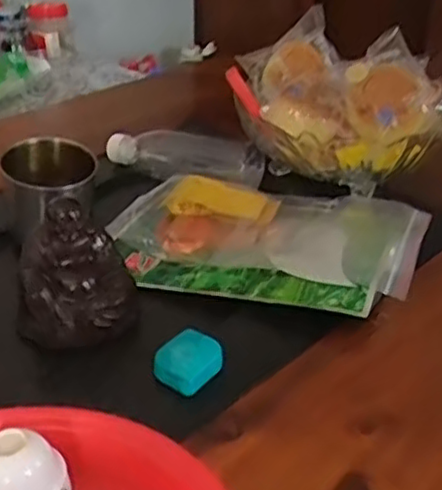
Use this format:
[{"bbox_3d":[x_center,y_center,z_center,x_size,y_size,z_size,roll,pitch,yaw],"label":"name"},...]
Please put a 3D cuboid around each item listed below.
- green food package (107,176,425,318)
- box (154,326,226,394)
[{"bbox_3d":[0.041,-0.010,0.630,0.265,0.033,0.186,12,33,17],"label":"green food package"},{"bbox_3d":[-0.024,0.084,0.500,0.042,0.021,0.047,21,37,30],"label":"box"}]

